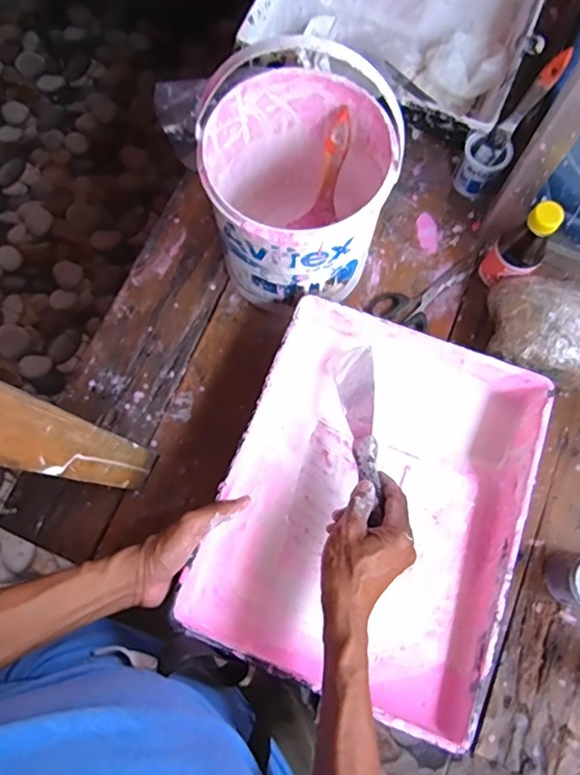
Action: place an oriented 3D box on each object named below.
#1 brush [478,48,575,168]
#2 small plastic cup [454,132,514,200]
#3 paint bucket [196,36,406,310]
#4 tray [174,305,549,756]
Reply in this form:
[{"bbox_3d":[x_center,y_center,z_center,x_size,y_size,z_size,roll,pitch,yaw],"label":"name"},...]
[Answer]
[{"bbox_3d":[0.269,-0.322,0.609,0.025,0.133,0.007,48,40,12],"label":"brush"},{"bbox_3d":[0.238,-0.275,0.657,0.054,0.053,0.048,29,78,8],"label":"small plastic cup"},{"bbox_3d":[0.009,-0.196,0.577,0.174,0.195,0.181,0,76,1],"label":"paint bucket"},{"bbox_3d":[0.084,0.108,0.531,0.280,0.086,0.350,21,77,7],"label":"tray"}]

